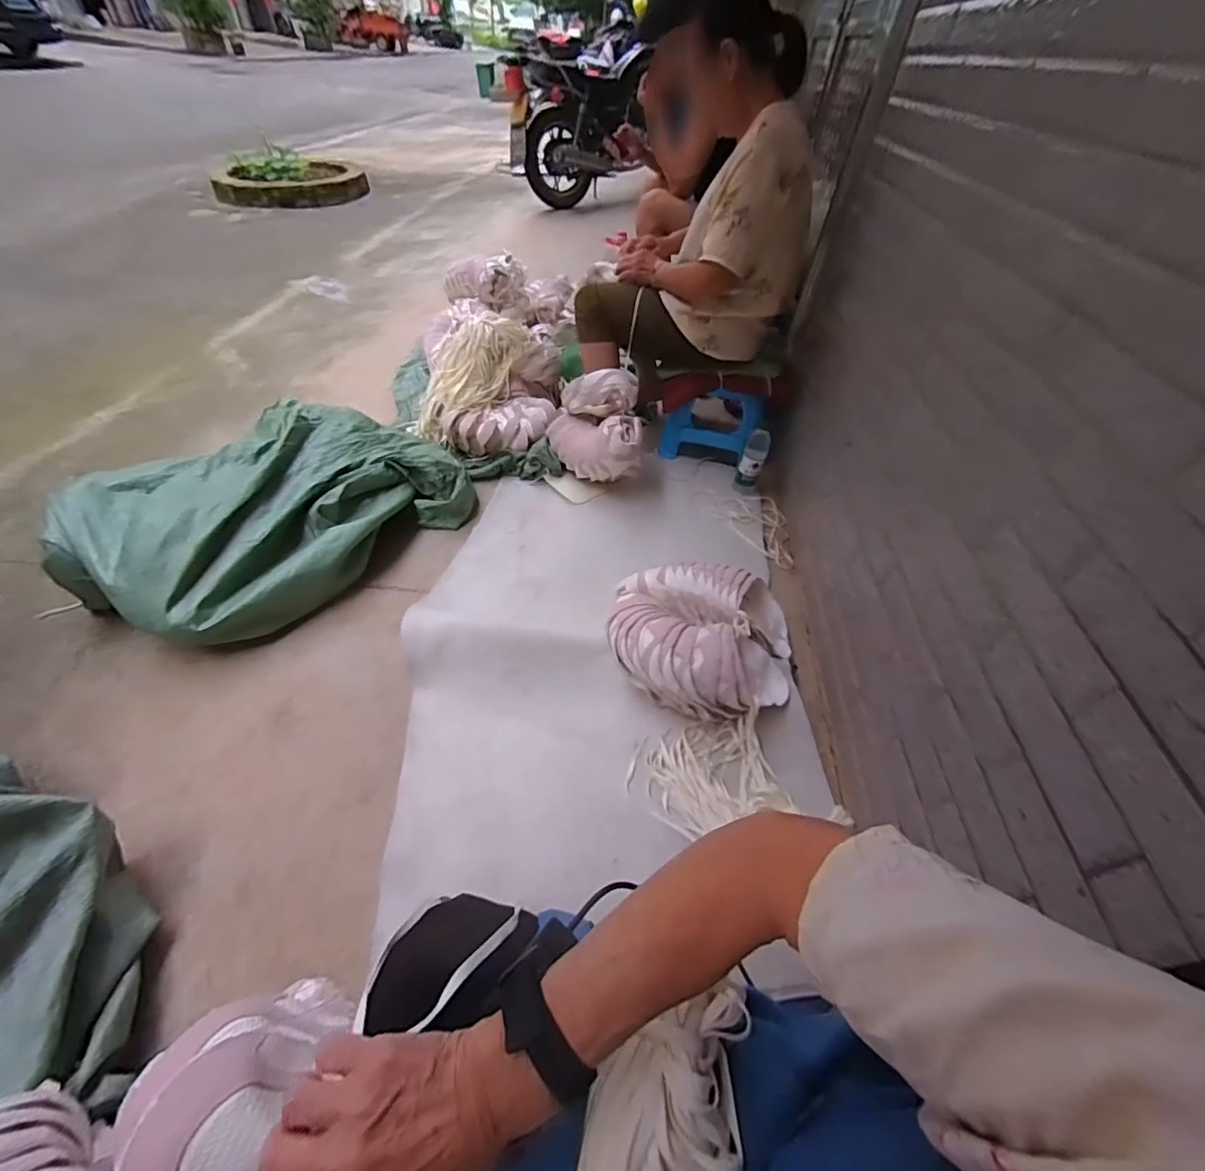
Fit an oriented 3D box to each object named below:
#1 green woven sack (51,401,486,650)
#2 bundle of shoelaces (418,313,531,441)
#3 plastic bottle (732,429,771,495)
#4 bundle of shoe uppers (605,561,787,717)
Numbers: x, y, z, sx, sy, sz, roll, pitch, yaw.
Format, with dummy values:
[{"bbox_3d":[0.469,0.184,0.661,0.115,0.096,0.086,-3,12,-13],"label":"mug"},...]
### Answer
[{"bbox_3d":[-0.745,-0.179,1.235,0.522,0.218,0.819,34,52,23],"label":"green woven sack"},{"bbox_3d":[-0.390,-0.600,1.519,0.427,0.164,0.151,-43,50,13],"label":"bundle of shoelaces"},{"bbox_3d":[0.418,-0.342,1.452,0.068,0.173,0.068,15,47,8],"label":"plastic bottle"},{"bbox_3d":[0.207,0.098,1.041,0.376,0.152,0.326,9,47,2],"label":"bundle of shoe uppers"}]

